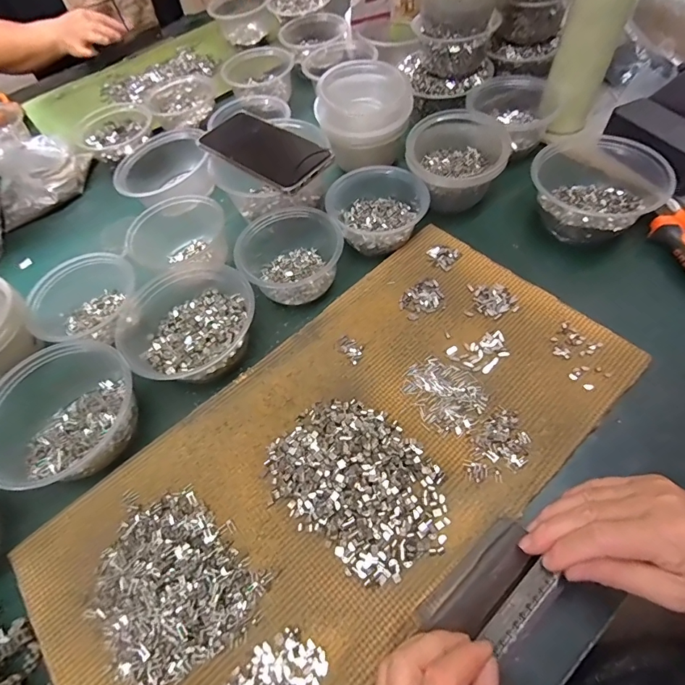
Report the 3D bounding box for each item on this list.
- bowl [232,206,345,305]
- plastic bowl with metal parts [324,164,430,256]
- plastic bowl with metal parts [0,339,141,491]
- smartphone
[{"bbox_3d":[-0.056,-0.098,0.457,0.108,0.056,0.101,-2,58,4],"label":"bowl"},{"bbox_3d":[0.038,-0.156,0.491,0.115,0.050,0.101,19,62,16],"label":"plastic bowl with metal parts"},{"bbox_3d":[-0.265,0.065,0.378,0.137,0.061,0.132,-4,56,6],"label":"plastic bowl with metal parts"},{"bbox_3d":[-0.089,-0.224,0.473,0.156,0.013,0.077,34,67,23],"label":"smartphone"}]

